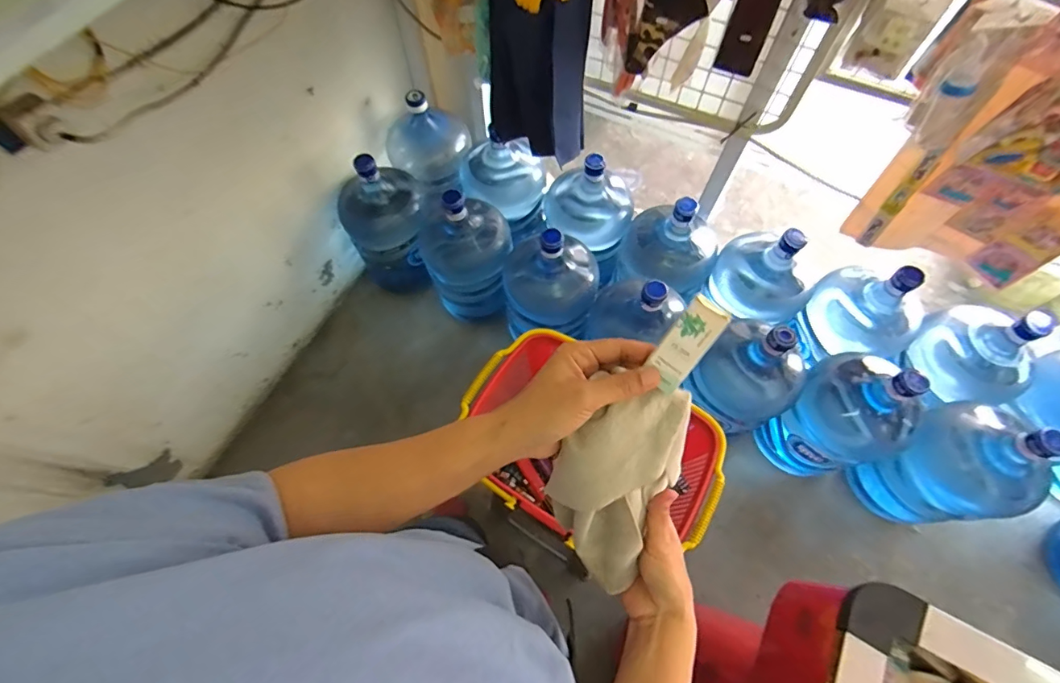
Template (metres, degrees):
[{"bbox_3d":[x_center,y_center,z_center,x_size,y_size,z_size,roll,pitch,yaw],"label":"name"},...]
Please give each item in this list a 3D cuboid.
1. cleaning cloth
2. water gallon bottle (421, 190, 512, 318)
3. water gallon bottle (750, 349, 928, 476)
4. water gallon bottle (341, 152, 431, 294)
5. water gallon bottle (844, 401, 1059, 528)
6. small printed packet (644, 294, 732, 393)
[{"bbox_3d":[0.069,0.127,0.400,0.100,0.198,0.057,9,32,5],"label":"cleaning cloth"},{"bbox_3d":[-0.180,-0.268,1.378,0.248,0.431,0.239,-27,68,-11],"label":"water gallon bottle"},{"bbox_3d":[0.802,0.185,1.193,0.281,0.456,0.257,0,65,1],"label":"water gallon bottle"},{"bbox_3d":[-0.440,-0.373,1.460,0.265,0.451,0.292,-27,68,-11],"label":"water gallon bottle"},{"bbox_3d":[1.035,0.294,1.130,0.260,0.455,0.260,-5,65,-1],"label":"water gallon bottle"},{"bbox_3d":[0.111,0.003,0.332,0.029,0.008,0.071,34,113,15],"label":"small printed packet"}]

